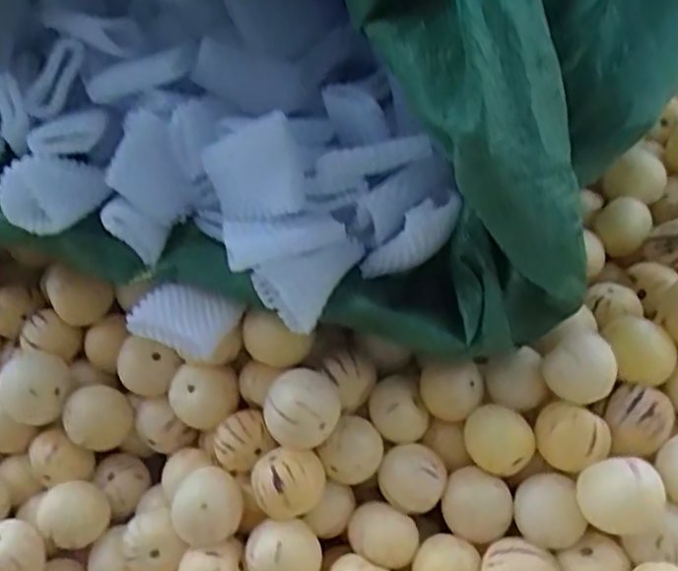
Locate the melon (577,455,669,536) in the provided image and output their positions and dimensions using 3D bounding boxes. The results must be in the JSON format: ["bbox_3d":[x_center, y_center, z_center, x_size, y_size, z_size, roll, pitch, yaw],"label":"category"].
[{"bbox_3d":[0.181,0.138,0.454,0.046,0.052,0.045,-8,50,-2],"label":"melon"}]

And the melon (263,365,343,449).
[{"bbox_3d":[-0.025,0.085,0.475,0.051,0.046,0.050,-2,50,3],"label":"melon"}]

